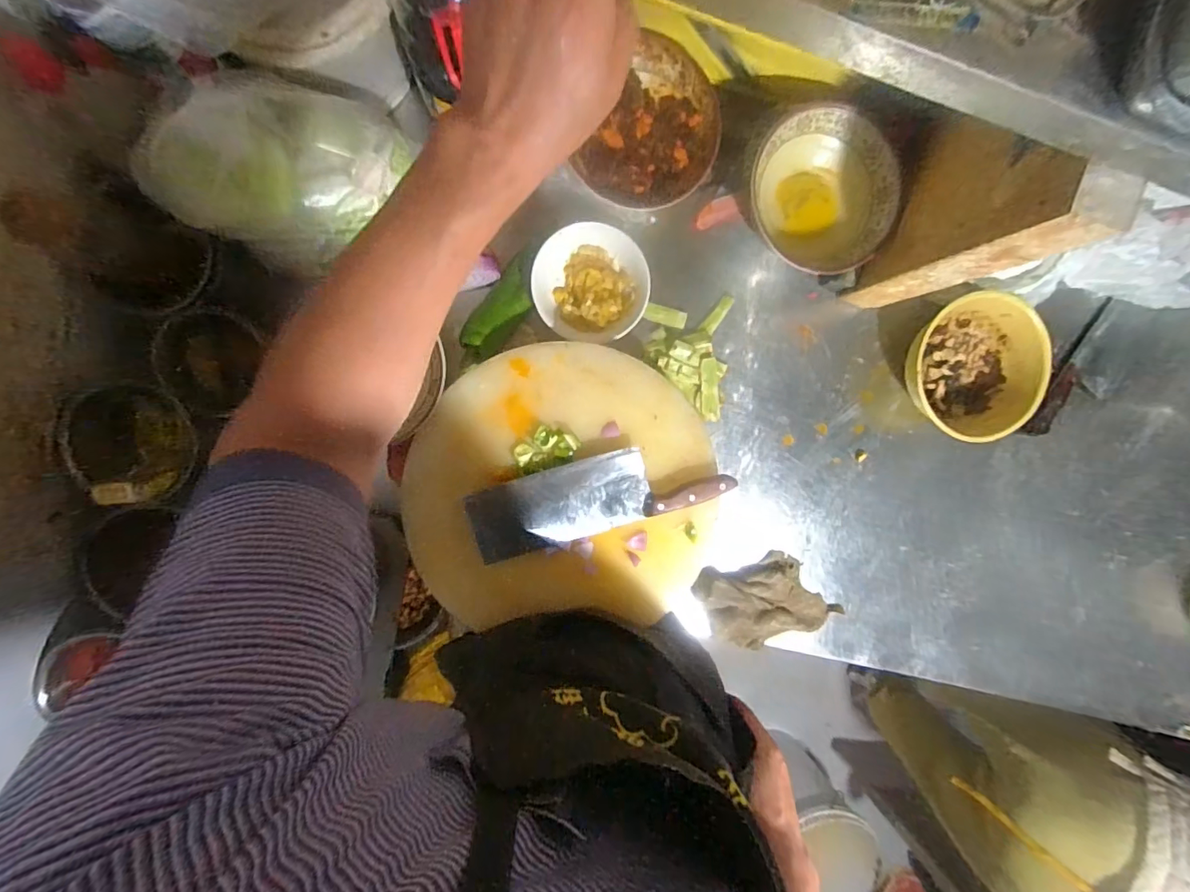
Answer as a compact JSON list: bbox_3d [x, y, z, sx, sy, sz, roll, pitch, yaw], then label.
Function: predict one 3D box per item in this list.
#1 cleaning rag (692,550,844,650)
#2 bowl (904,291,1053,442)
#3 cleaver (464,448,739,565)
[{"bbox_3d":[0.259,0.231,0.760,0.193,0.038,0.145,-22,97,-4],"label":"cleaning rag"},{"bbox_3d":[0.531,-0.105,0.731,0.189,0.080,0.194,-1,96,-6],"label":"bowl"},{"bbox_3d":[0.005,0.061,0.639,0.319,0.014,0.094,-17,98,-4],"label":"cleaver"}]

